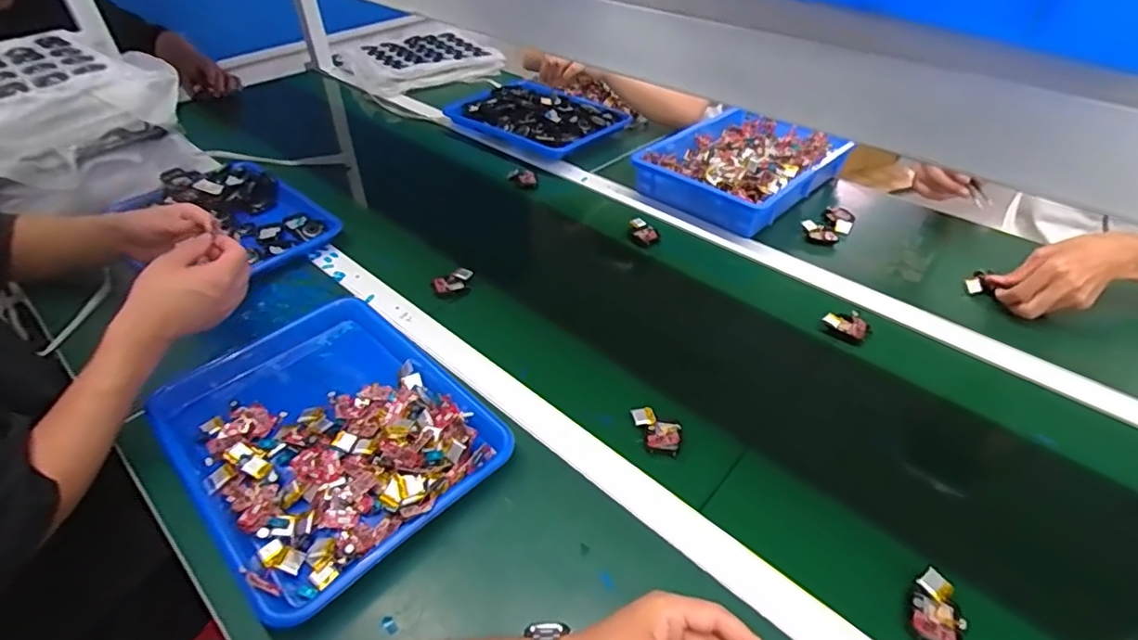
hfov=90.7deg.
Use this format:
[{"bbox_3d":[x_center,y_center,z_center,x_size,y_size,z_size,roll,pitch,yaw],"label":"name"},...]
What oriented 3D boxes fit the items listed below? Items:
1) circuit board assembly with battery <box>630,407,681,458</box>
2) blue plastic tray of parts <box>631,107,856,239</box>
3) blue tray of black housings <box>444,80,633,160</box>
[{"bbox_3d":[0.089,0.114,0.579,0.054,0.012,0.041,15,43,17],"label":"circuit board assembly with battery"},{"bbox_3d":[0.299,-0.272,0.970,0.243,0.057,0.360,33,51,32],"label":"blue plastic tray of parts"},{"bbox_3d":[-0.065,-0.417,1.141,0.320,0.045,0.228,28,49,29],"label":"blue tray of black housings"}]

